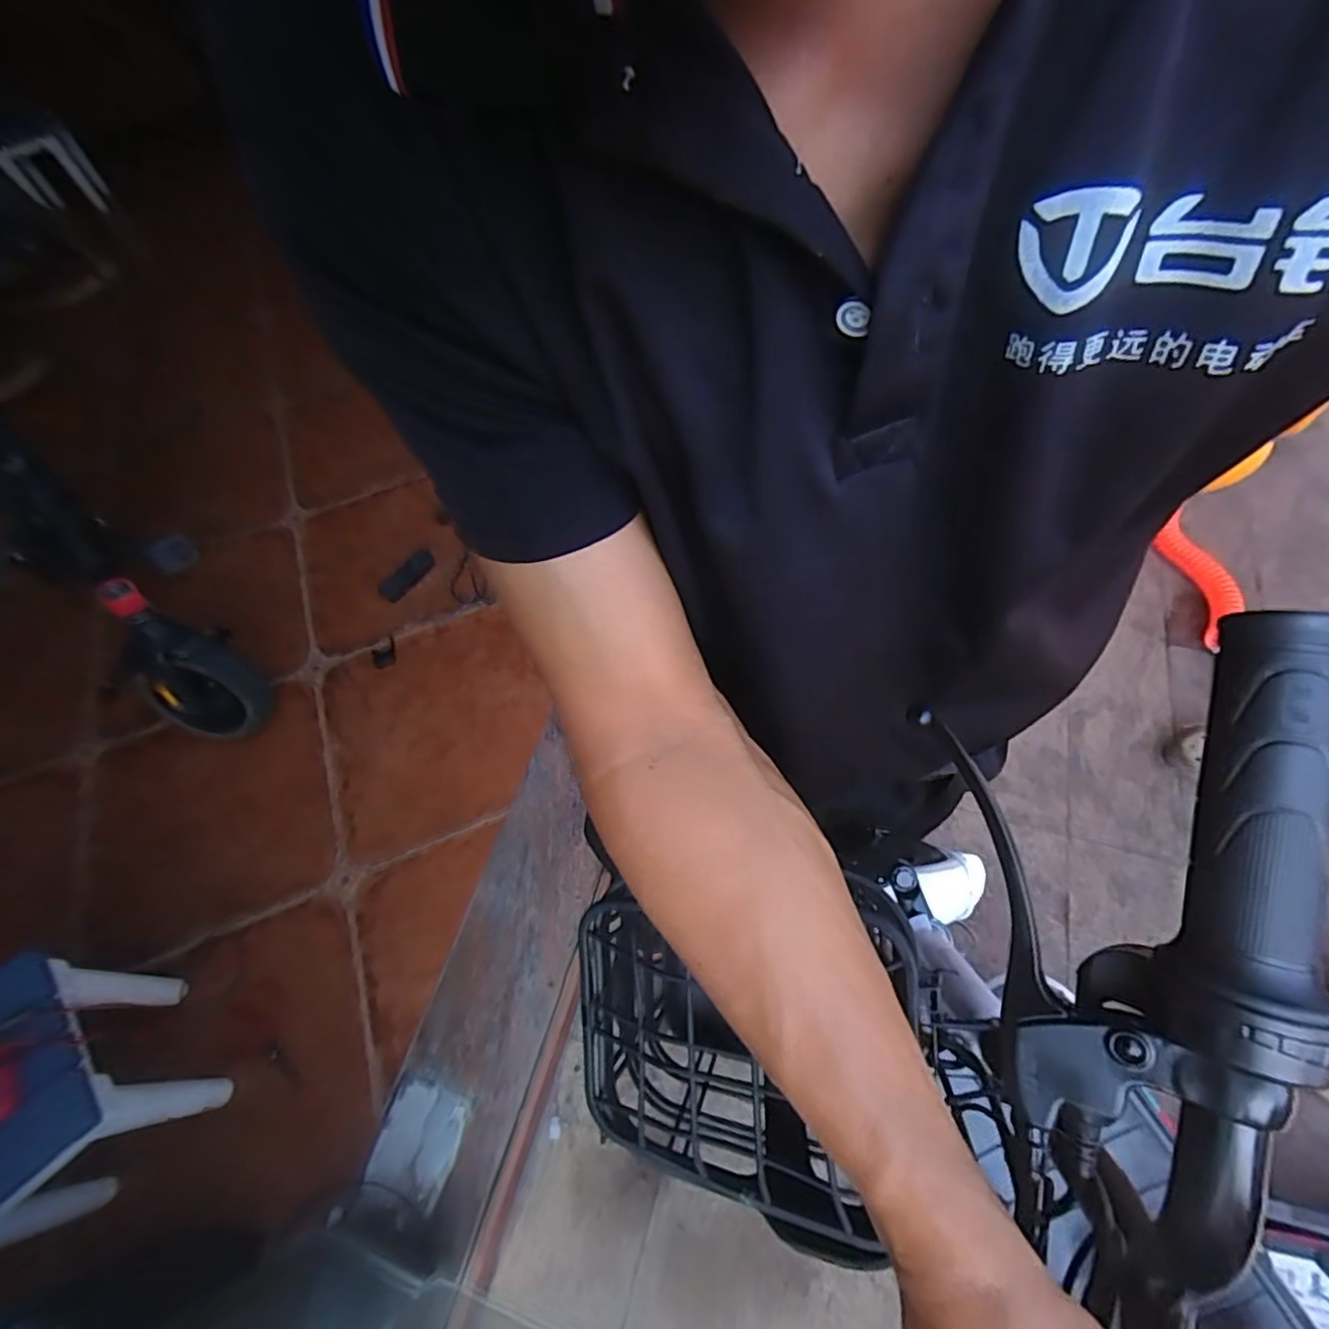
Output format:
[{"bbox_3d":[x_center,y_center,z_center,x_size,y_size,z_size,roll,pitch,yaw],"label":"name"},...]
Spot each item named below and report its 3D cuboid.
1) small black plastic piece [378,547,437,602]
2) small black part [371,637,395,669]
[{"bbox_3d":[-0.589,-0.204,1.411,0.054,0.020,0.144,28,67,19],"label":"small black plastic piece"},{"bbox_3d":[-0.600,-0.021,1.319,0.049,0.012,0.065,-19,61,-8],"label":"small black part"}]

